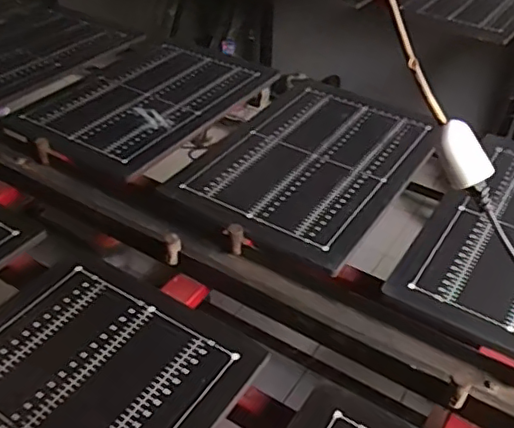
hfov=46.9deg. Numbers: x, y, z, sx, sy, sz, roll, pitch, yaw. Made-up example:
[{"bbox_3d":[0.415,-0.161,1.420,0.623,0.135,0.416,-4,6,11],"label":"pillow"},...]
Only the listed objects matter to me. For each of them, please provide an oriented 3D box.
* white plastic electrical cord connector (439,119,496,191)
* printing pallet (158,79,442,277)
[{"bbox_3d":[0.207,-0.061,0.605,0.044,0.068,0.028,-29,3,4],"label":"white plastic electrical cord connector"},{"bbox_3d":[0.124,-0.128,1.293,0.407,0.024,0.629,21,42,23],"label":"printing pallet"}]

